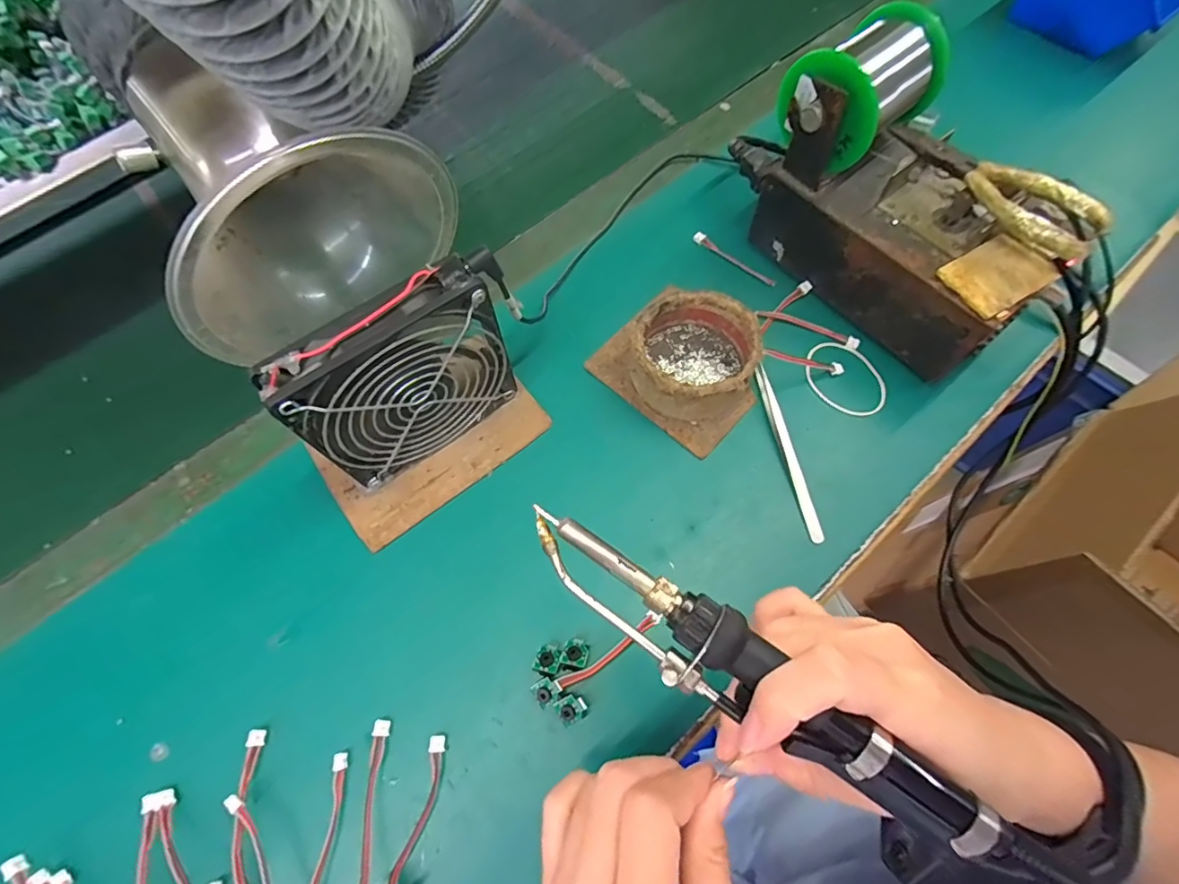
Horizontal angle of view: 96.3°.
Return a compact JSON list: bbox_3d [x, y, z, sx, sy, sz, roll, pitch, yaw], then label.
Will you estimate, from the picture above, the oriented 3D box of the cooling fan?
[{"bbox_3d":[-0.100,-0.036,0.312,0.128,0.127,0.030,-34,71,-12],"label":"cooling fan"}]

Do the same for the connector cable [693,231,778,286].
[{"bbox_3d":[0.115,-0.145,0.421,0.076,0.005,0.008,42,73,16],"label":"connector cable"}]

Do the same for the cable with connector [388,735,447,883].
[{"bbox_3d":[-0.090,0.197,0.272,0.017,0.016,0.080,2,68,2],"label":"cable with connector"}]

